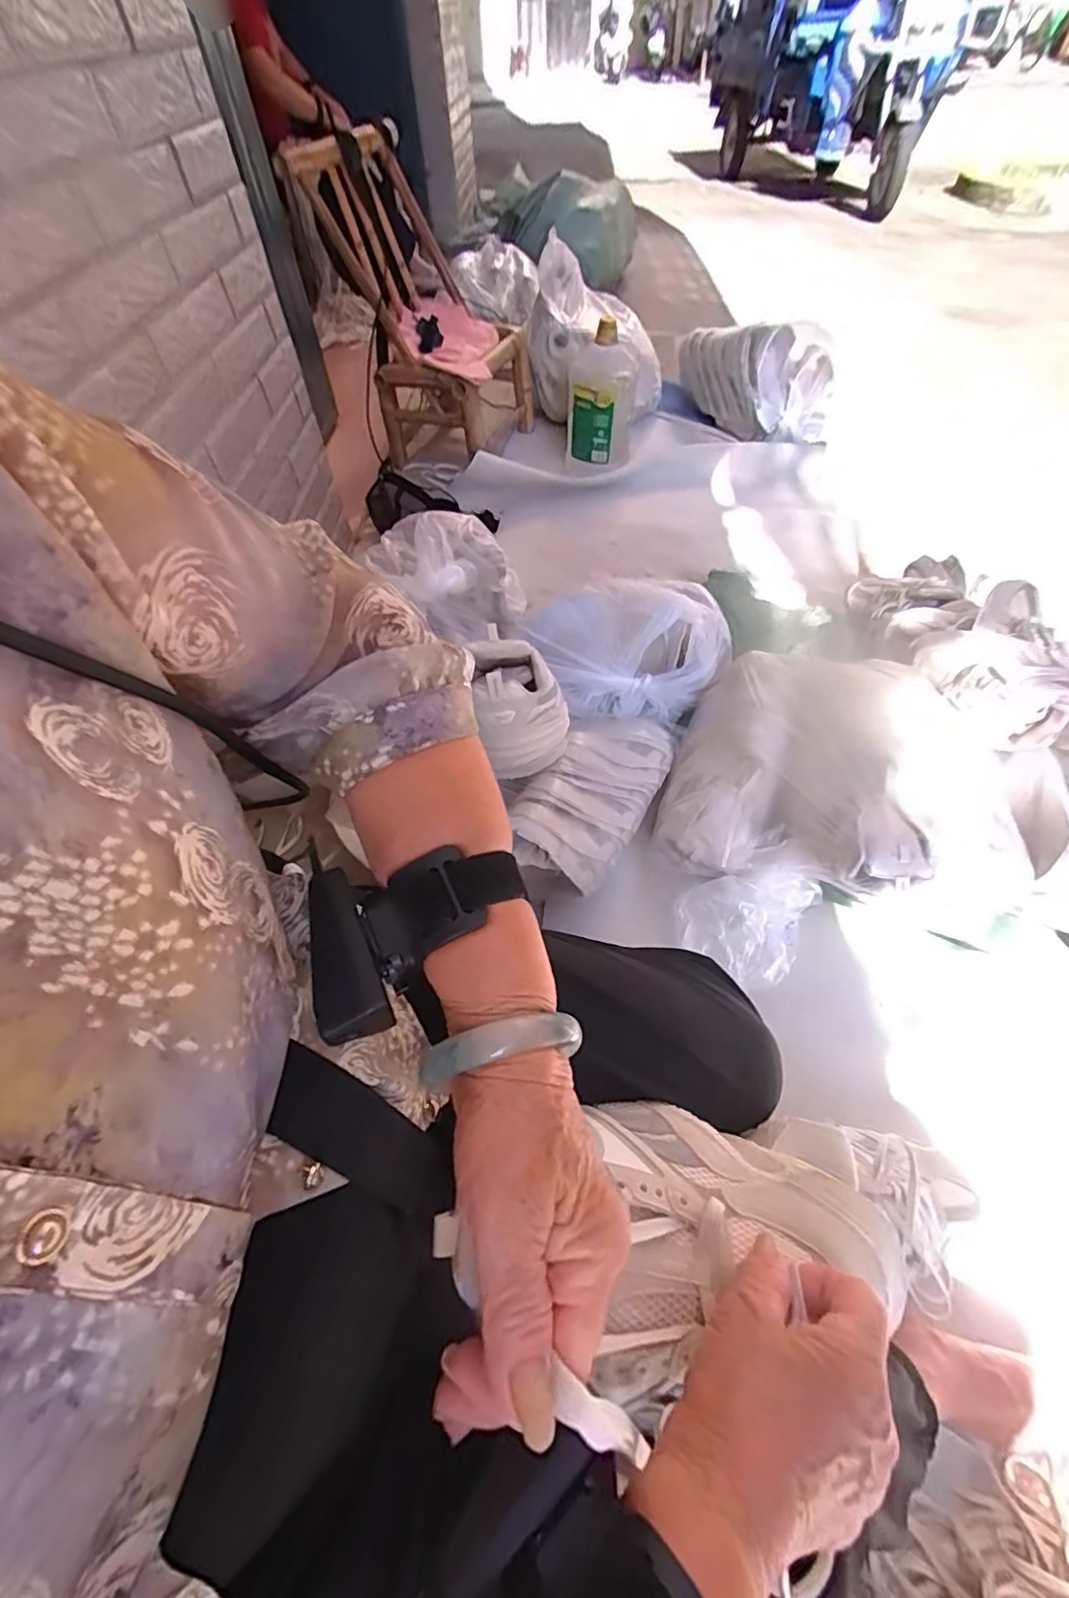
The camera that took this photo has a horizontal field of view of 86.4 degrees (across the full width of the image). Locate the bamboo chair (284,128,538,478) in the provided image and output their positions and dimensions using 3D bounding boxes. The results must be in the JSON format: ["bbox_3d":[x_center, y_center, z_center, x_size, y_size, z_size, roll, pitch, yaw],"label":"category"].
[{"bbox_3d":[-0.252,-1.211,1.416,0.397,0.540,0.409,17,57,14],"label":"bamboo chair"}]

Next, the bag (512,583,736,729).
[{"bbox_3d":[0.147,-0.227,0.876,0.331,0.192,0.127,0,55,3],"label":"bag"}]

